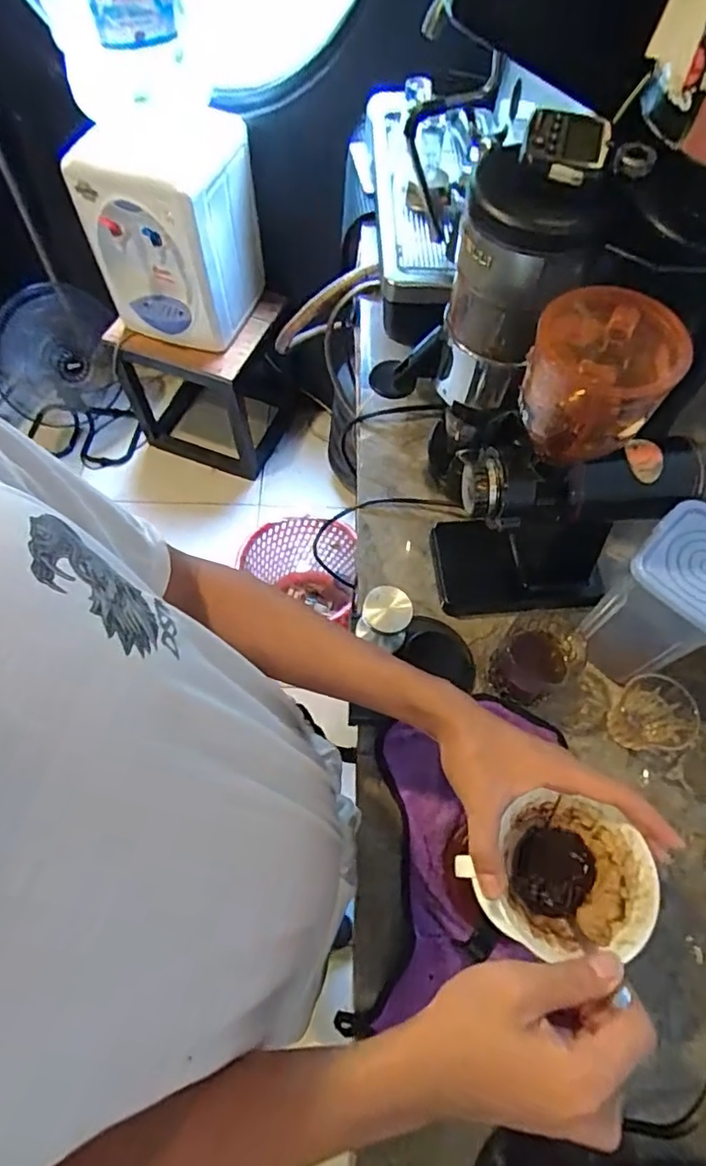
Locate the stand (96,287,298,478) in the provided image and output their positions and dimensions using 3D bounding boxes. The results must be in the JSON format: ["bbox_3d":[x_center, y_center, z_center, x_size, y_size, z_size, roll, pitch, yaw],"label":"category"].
[{"bbox_3d":[-0.438,-0.687,1.790,0.440,0.468,0.439,22,65,9],"label":"stand"}]

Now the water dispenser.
[{"bbox_3d":[-0.435,-0.862,1.386,0.329,0.445,0.284,14,64,5],"label":"water dispenser"}]

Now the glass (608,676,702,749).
[{"bbox_3d":[0.313,0.141,0.599,0.067,0.075,0.077,-19,66,-10],"label":"glass"}]

